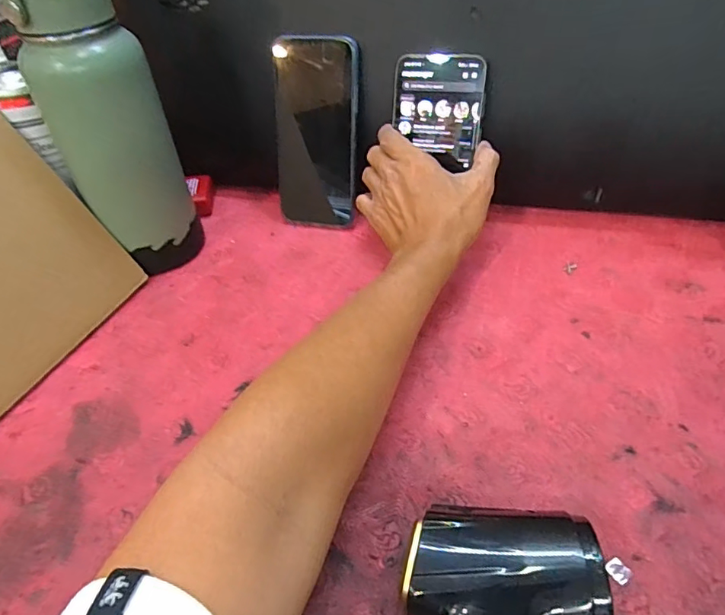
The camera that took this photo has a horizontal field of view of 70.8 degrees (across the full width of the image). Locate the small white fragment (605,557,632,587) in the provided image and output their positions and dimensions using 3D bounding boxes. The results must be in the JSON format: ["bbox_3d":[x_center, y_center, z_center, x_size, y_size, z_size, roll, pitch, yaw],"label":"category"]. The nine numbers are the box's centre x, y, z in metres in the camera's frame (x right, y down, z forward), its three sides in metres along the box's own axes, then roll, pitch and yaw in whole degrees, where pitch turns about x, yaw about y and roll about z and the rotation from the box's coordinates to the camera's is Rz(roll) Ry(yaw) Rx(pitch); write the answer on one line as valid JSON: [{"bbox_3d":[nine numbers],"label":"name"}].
[{"bbox_3d":[0.133,0.136,0.264,0.009,0.004,0.012,-28,48,-22],"label":"small white fragment"}]

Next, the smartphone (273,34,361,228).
[{"bbox_3d":[-0.044,-0.160,0.483,0.077,0.170,0.014,8,27,9],"label":"smartphone"}]

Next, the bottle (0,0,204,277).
[{"bbox_3d":[-0.207,-0.149,0.423,0.089,0.260,0.079,-20,45,-15],"label":"bottle"}]

